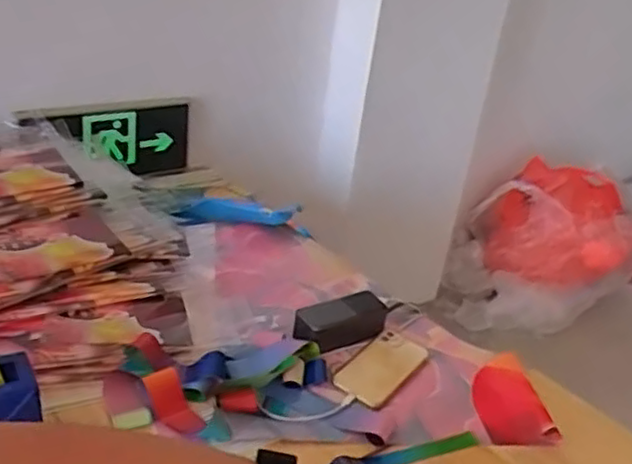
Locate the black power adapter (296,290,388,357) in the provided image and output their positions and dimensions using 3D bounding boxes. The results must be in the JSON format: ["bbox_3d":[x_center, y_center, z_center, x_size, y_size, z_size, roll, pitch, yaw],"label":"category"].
[{"bbox_3d":[0.035,0.133,0.982,0.150,0.052,0.062,-12,33,-32],"label":"black power adapter"}]

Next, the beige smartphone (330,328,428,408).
[{"bbox_3d":[0.091,0.185,0.927,0.078,0.013,0.160,26,32,30],"label":"beige smartphone"}]

